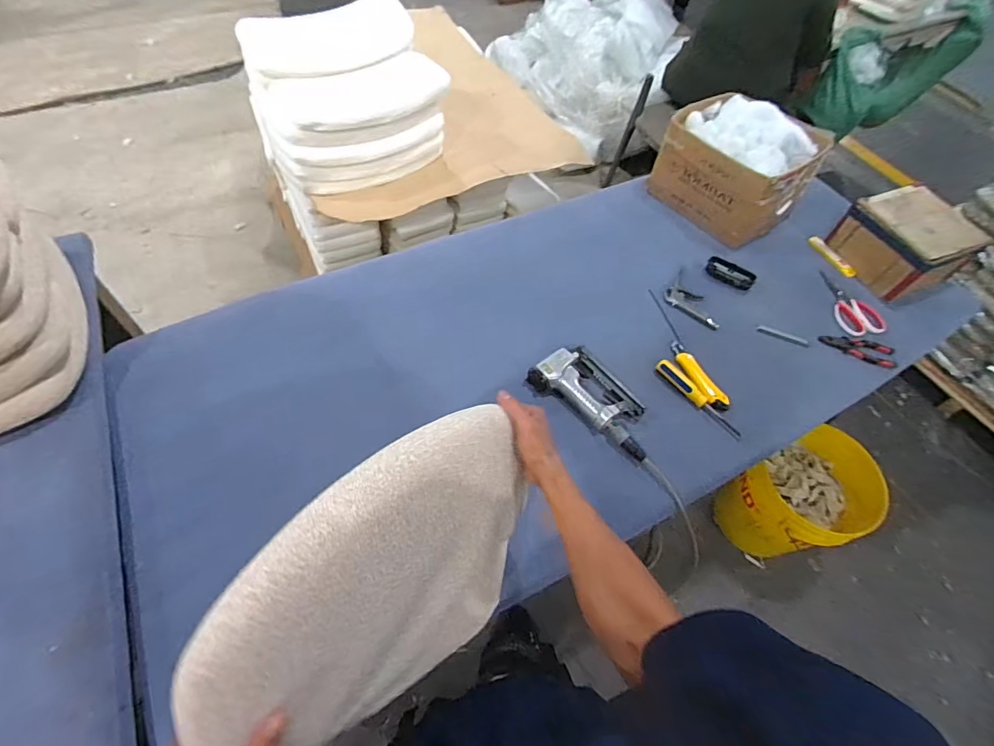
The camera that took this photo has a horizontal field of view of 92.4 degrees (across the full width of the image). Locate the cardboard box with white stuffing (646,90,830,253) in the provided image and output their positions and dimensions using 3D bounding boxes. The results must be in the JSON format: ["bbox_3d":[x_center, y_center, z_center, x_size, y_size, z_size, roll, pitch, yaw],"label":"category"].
[{"bbox_3d":[0.587,-0.509,1.175,0.238,0.221,0.307,-27,63,-20],"label":"cardboard box with white stuffing"}]

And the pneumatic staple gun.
[{"bbox_3d":[0.192,0.048,0.907,0.257,0.053,0.131,40,62,20],"label":"pneumatic staple gun"}]

